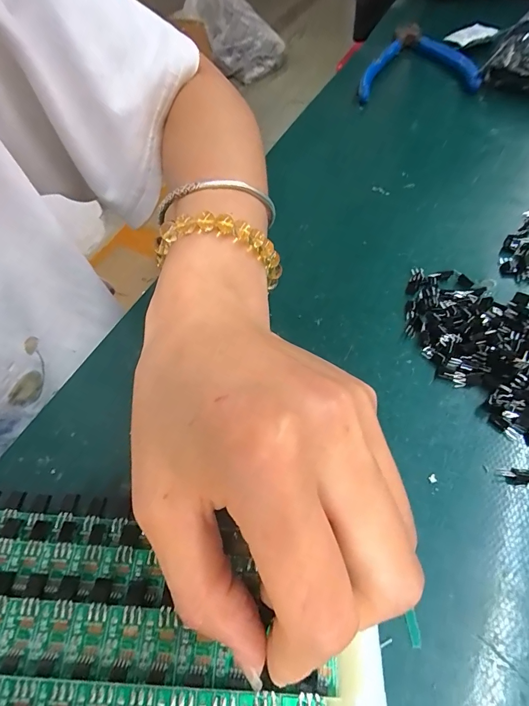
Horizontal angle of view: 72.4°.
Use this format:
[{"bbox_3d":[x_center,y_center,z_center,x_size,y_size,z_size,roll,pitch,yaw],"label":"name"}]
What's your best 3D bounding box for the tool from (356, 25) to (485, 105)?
[{"bbox_3d":[0.131,-0.275,0.335,0.092,0.022,0.130,-2,57,9],"label":"tool"}]

